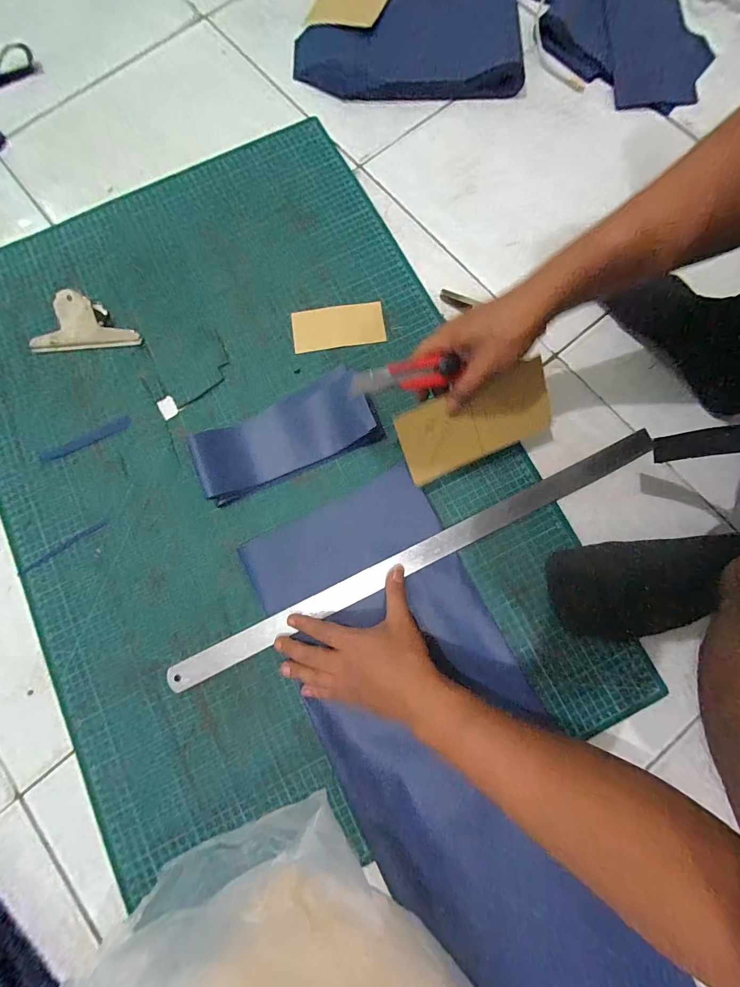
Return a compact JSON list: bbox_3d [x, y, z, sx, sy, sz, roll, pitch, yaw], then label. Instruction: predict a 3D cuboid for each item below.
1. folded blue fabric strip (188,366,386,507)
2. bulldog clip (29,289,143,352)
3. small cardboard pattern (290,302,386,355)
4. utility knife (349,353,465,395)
[{"bbox_3d":[-0.104,-0.074,0.456,0.220,0.021,0.104,-22,80,-3],"label":"folded blue fabric strip"},{"bbox_3d":[-0.379,-0.227,0.481,0.145,0.039,0.070,-5,79,0],"label":"bulldog clip"},{"bbox_3d":[-0.042,-0.222,0.497,0.120,0.009,0.054,-8,93,2],"label":"small cardboard pattern"},{"bbox_3d":[0.030,-0.115,0.366,0.102,0.020,0.028,-9,111,-3],"label":"utility knife"}]

